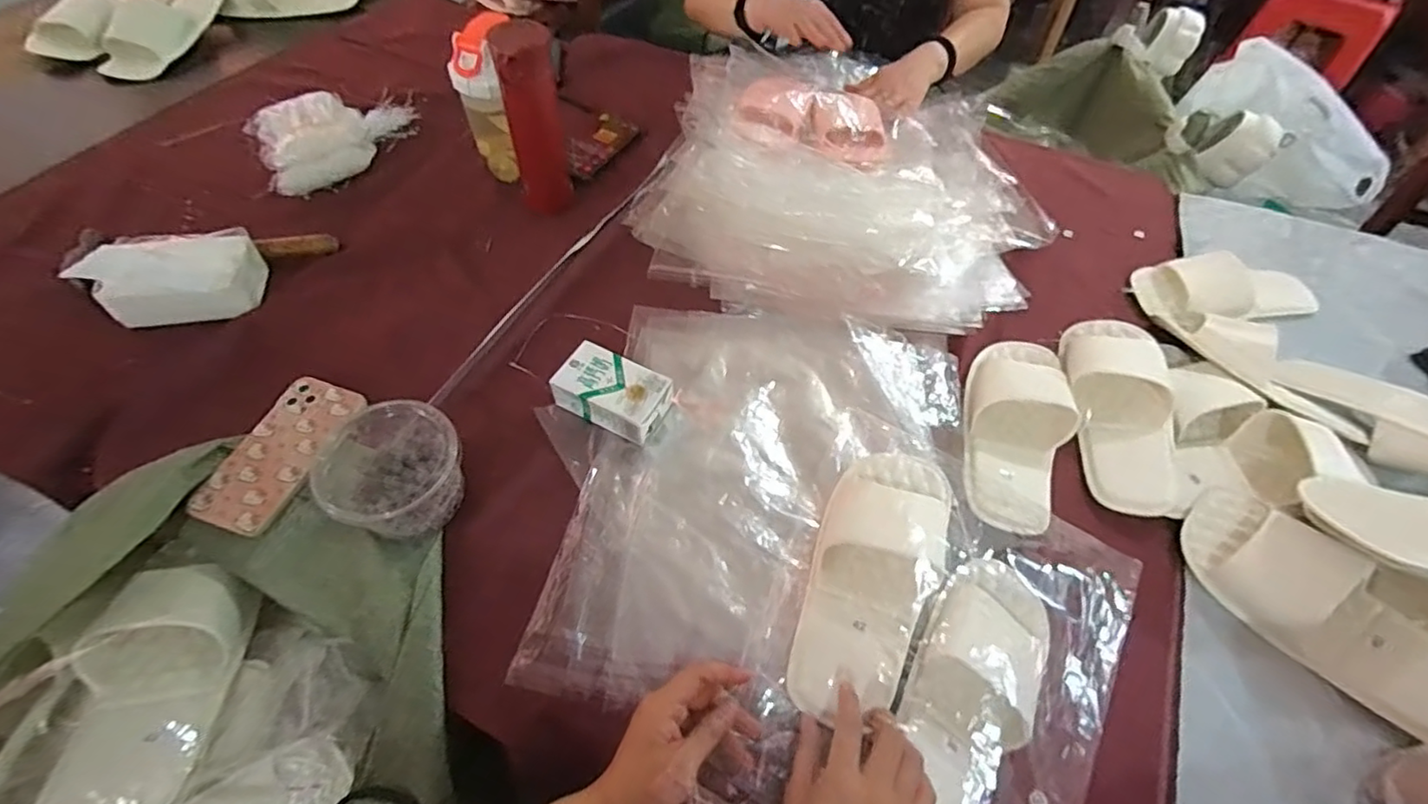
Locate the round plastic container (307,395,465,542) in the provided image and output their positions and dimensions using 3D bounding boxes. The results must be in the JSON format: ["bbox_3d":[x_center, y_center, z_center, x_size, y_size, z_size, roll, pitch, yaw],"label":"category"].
[{"bbox_3d":[-0.285,0.067,0.556,0.115,0.090,0.106,1,54,-2],"label":"round plastic container"}]

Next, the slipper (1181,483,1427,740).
[{"bbox_3d":[0.520,0.175,0.529,0.101,0.063,0.228,-23,59,-18],"label":"slipper"}]

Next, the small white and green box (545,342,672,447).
[{"bbox_3d":[-0.105,-0.011,0.638,0.108,0.045,0.068,26,57,15],"label":"small white and green box"}]

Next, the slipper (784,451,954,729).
[{"bbox_3d":[0.129,0.138,0.508,0.096,0.049,0.231,22,64,13],"label":"slipper"}]

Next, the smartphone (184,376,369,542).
[{"bbox_3d":[-0.421,0.049,0.603,0.081,0.015,0.162,18,56,3],"label":"smartphone"}]

